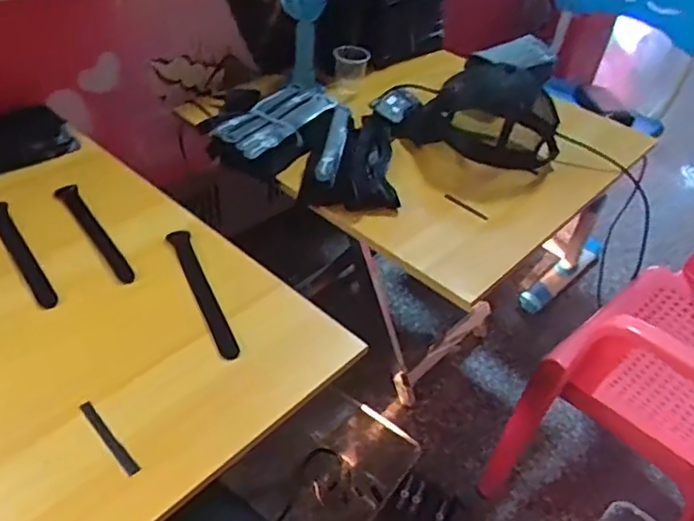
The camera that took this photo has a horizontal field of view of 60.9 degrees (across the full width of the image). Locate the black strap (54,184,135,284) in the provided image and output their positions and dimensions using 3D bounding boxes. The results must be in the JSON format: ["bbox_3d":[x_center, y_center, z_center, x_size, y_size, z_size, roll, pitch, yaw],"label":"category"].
[{"bbox_3d":[-0.287,-0.034,0.668,0.024,0.005,0.190,-25,50,-29],"label":"black strap"}]

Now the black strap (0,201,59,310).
[{"bbox_3d":[-0.350,-0.010,0.631,0.023,0.006,0.191,-26,51,-30],"label":"black strap"}]

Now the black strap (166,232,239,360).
[{"bbox_3d":[-0.150,0.030,0.609,0.023,0.006,0.188,-16,47,-21],"label":"black strap"}]

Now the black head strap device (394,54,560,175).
[{"bbox_3d":[0.204,-0.219,0.879,0.174,0.148,0.192,-16,47,-25],"label":"black head strap device"}]

